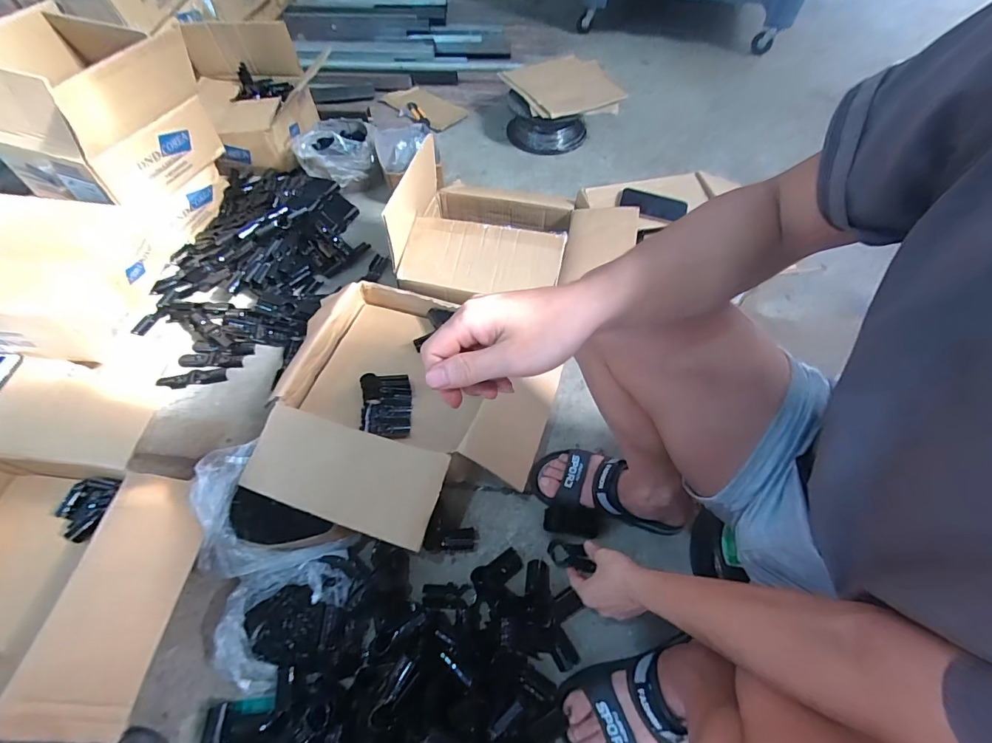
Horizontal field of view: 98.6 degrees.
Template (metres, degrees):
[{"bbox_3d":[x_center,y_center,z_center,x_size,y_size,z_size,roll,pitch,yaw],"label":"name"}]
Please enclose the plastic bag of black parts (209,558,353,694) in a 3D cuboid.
[{"bbox_3d":[-0.303,0.364,0.617,0.186,0.061,0.141,-11,60,-7],"label":"plastic bag of black parts"}]

